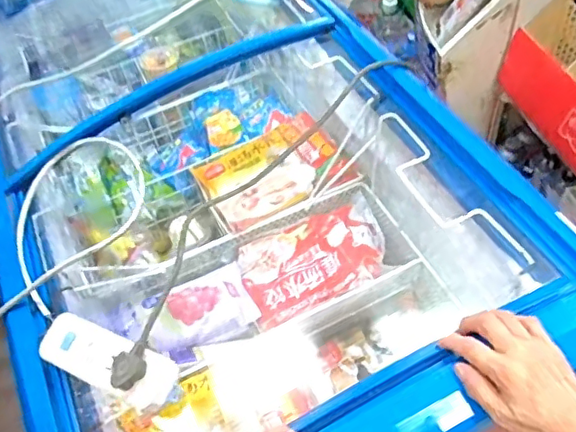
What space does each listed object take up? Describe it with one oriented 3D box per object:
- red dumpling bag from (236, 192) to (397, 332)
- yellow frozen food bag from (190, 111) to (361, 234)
[{"bbox_3d":[0.041,0.061,0.848,0.223,0.035,0.149,-20,55,-9],"label":"red dumpling bag"},{"bbox_3d":[-0.025,-0.080,0.932,0.229,0.044,0.169,-21,56,-9],"label":"yellow frozen food bag"}]

